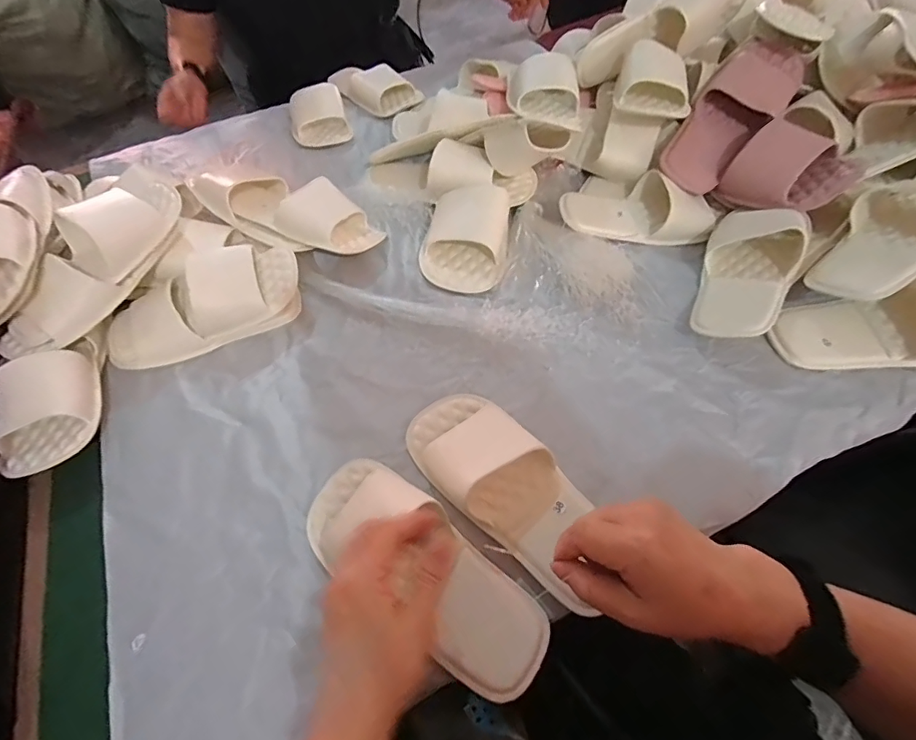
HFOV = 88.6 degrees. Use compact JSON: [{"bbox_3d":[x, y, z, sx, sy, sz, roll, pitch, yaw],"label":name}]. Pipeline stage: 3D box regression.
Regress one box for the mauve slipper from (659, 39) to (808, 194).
[{"bbox_3d":[0.358,-0.342,0.615,0.098,0.061,0.251,38,83,26],"label":"mauve slipper"}]

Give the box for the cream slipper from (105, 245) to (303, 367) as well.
[{"bbox_3d":[-0.301,-0.080,0.547,0.233,0.083,0.097,-21,56,-9],"label":"cream slipper"}]

